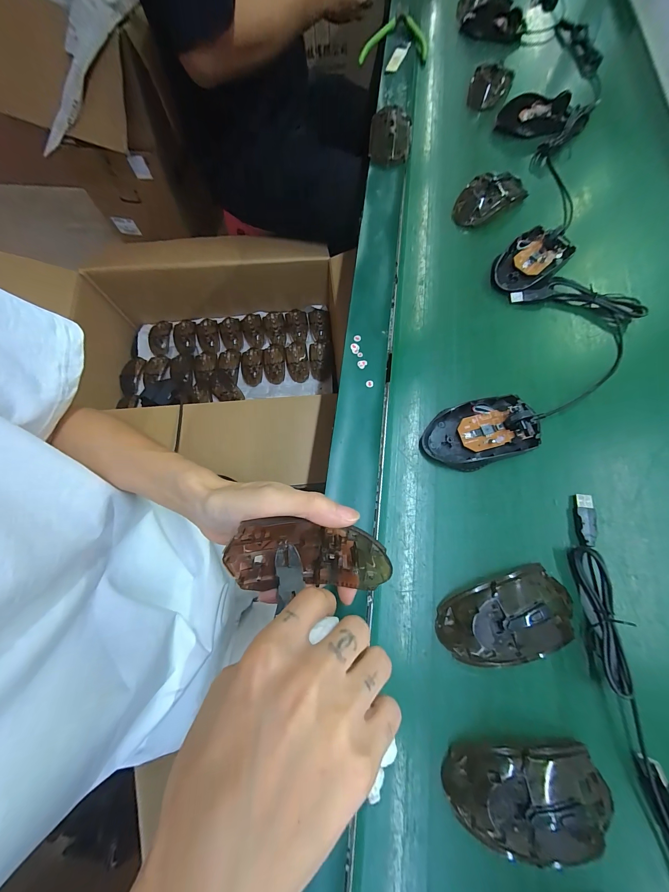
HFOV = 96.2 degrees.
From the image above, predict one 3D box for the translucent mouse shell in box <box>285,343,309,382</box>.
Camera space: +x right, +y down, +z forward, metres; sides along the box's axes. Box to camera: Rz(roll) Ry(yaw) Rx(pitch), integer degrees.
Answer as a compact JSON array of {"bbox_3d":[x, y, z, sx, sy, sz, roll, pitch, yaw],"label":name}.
[{"bbox_3d":[-0.101,-0.232,0.820,0.058,0.027,0.114,-8,72,-1],"label":"translucent mouse shell in box"}]

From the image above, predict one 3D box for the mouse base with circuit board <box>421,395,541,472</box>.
[{"bbox_3d":[0.145,-0.015,0.293,0.110,0.029,0.064,-19,72,-4],"label":"mouse base with circuit board"}]

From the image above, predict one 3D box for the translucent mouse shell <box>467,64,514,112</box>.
[{"bbox_3d":[0.247,-0.567,0.473,0.062,0.027,0.070,15,73,7],"label":"translucent mouse shell"}]

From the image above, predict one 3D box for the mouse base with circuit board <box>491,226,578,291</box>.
[{"bbox_3d":[0.238,-0.226,0.364,0.099,0.026,0.061,-43,76,-12],"label":"mouse base with circuit board"}]

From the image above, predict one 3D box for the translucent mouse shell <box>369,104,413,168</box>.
[{"bbox_3d":[0.082,-0.455,0.439,0.060,0.031,0.094,6,72,4],"label":"translucent mouse shell"}]

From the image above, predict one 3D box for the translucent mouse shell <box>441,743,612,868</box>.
[{"bbox_3d":[0.135,0.242,0.205,0.110,0.030,0.057,2,72,3],"label":"translucent mouse shell"}]

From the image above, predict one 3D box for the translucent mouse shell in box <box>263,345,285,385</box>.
[{"bbox_3d":[-0.163,-0.227,0.815,0.056,0.031,0.111,-7,72,-1],"label":"translucent mouse shell in box"}]

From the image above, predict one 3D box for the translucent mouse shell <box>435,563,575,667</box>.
[{"bbox_3d":[0.140,0.137,0.241,0.109,0.031,0.059,-14,72,-3],"label":"translucent mouse shell"}]

